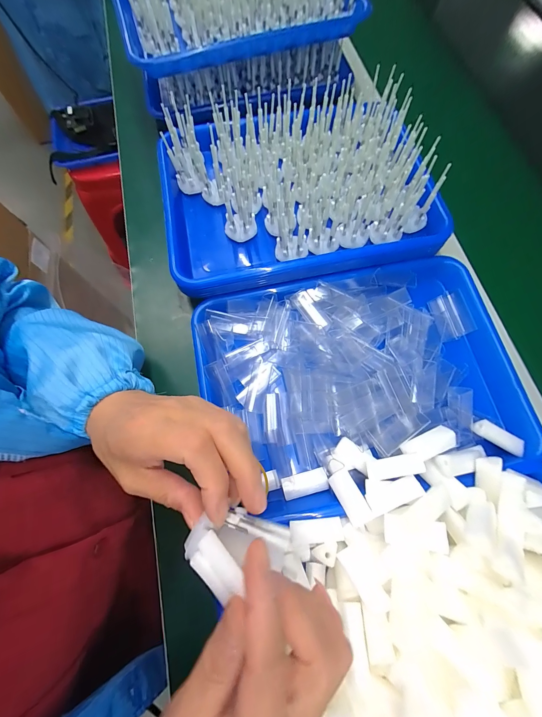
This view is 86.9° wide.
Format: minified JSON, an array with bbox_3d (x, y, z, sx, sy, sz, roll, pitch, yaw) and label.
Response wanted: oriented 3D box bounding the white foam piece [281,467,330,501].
[{"bbox_3d":[0.034,0.125,0.284,0.044,0.013,0.021,-15,73,-4],"label":"white foam piece"}]

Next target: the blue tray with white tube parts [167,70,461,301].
[{"bbox_3d":[0.034,-0.224,0.360,0.353,0.087,0.258,-11,72,-3],"label":"blue tray with white tube parts"}]

